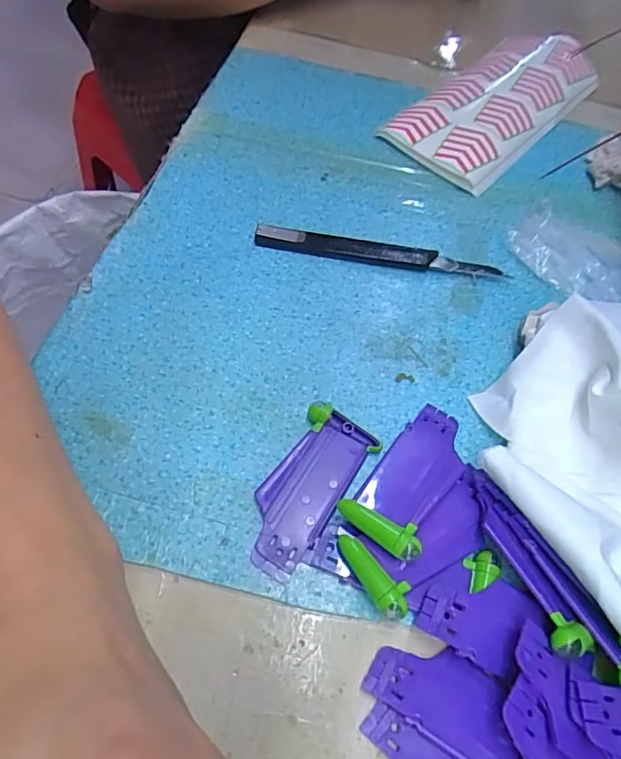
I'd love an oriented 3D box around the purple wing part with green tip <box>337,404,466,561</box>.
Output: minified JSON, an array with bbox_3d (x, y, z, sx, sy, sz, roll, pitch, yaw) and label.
[{"bbox_3d":[0.056,0.048,0.278,0.040,0.018,0.087,36,64,16],"label":"purple wing part with green tip"}]

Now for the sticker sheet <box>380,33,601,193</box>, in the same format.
[{"bbox_3d":[0.160,-0.239,0.459,0.099,0.026,0.216,39,64,18],"label":"sticker sheet"}]

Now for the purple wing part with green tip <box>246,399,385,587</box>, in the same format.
[{"bbox_3d":[-0.003,0.055,0.277,0.038,0.010,0.089,29,62,13],"label":"purple wing part with green tip"}]

